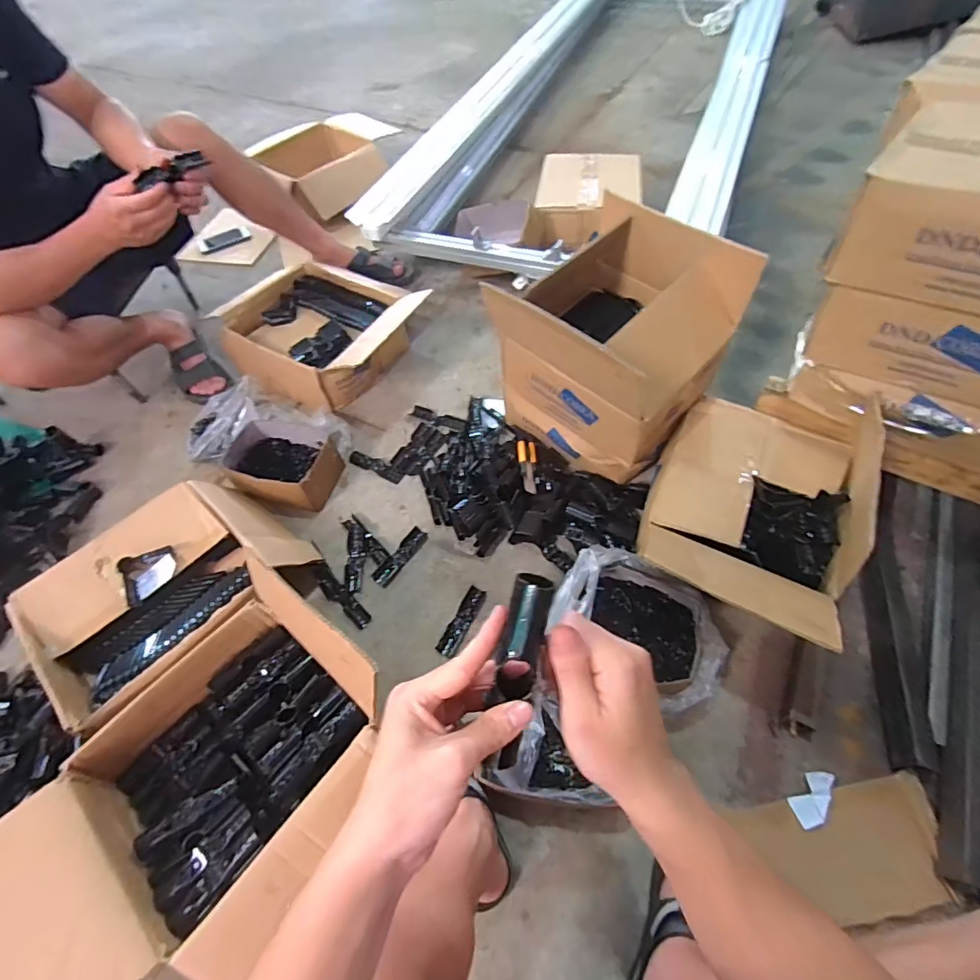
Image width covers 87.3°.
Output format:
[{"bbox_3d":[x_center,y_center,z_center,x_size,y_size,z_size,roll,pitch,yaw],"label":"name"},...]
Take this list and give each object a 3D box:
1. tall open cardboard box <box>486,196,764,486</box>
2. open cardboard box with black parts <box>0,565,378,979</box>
[{"bbox_3d":[0.214,-0.240,0.939,0.316,0.381,0.298,36,65,25],"label":"tall open cardboard box"},{"bbox_3d":[-0.389,0.375,0.663,0.341,0.225,0.475,30,62,22],"label":"open cardboard box with black parts"}]

